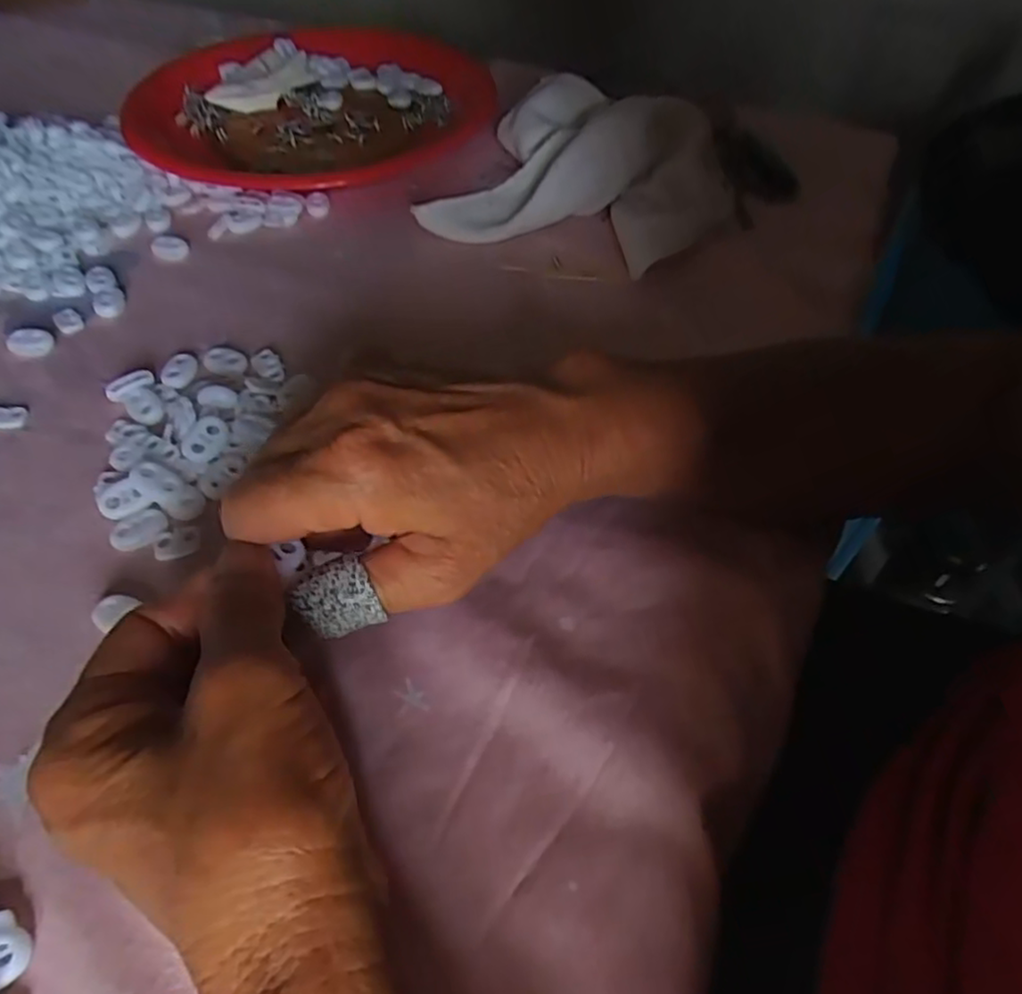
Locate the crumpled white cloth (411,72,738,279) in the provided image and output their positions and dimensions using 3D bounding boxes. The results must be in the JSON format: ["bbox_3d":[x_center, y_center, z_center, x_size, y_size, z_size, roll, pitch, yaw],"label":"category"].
[{"bbox_3d":[0.049,-0.203,0.434,0.166,0.065,0.134,19,53,14],"label":"crumpled white cloth"}]

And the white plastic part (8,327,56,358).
[{"bbox_3d":[-0.247,-0.079,0.362,0.023,0.009,0.014,3,51,1],"label":"white plastic part"}]

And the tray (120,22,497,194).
[{"bbox_3d":[-0.147,-0.284,0.519,0.233,0.031,0.233,-8,52,-8],"label":"tray"}]

